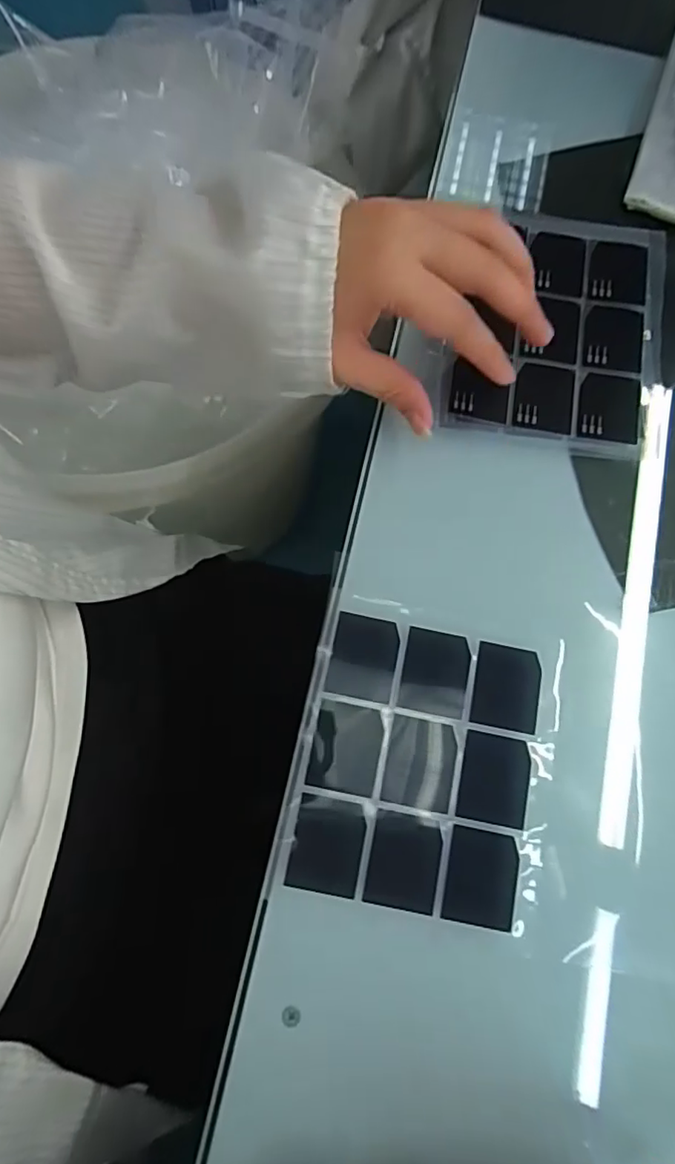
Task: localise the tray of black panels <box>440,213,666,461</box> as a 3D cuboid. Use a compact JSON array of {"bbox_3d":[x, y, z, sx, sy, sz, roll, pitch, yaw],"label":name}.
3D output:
[{"bbox_3d":[0.123,-0.142,0.308,0.117,0.013,0.141,8,80,-1],"label":"tray of black panels"}]

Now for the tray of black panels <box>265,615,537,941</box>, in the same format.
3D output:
[{"bbox_3d":[0.038,0.086,0.263,0.108,0.007,0.127,12,77,-2],"label":"tray of black panels"}]

